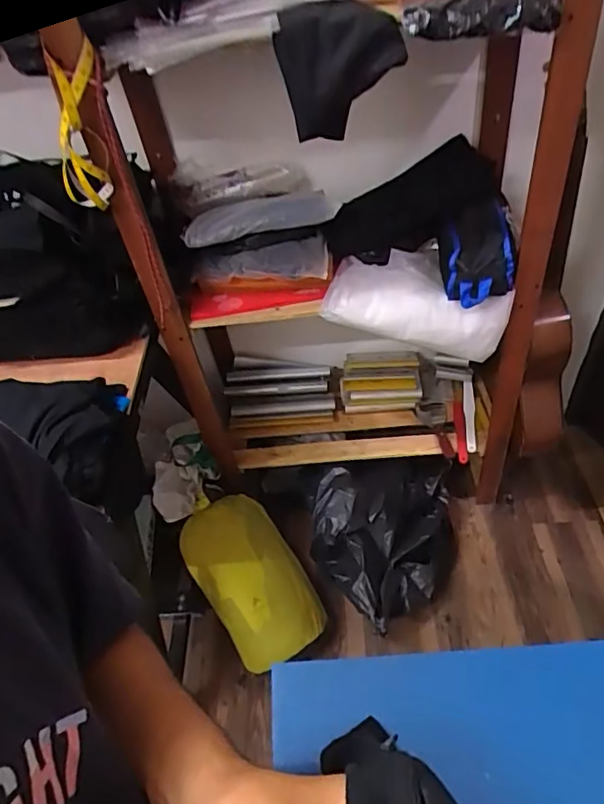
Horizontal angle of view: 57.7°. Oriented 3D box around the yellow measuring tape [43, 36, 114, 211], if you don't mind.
[{"bbox_3d":[-0.345,-0.418,0.855,0.100,0.226,0.076,-25,49,-15],"label":"yellow measuring tape"}]

